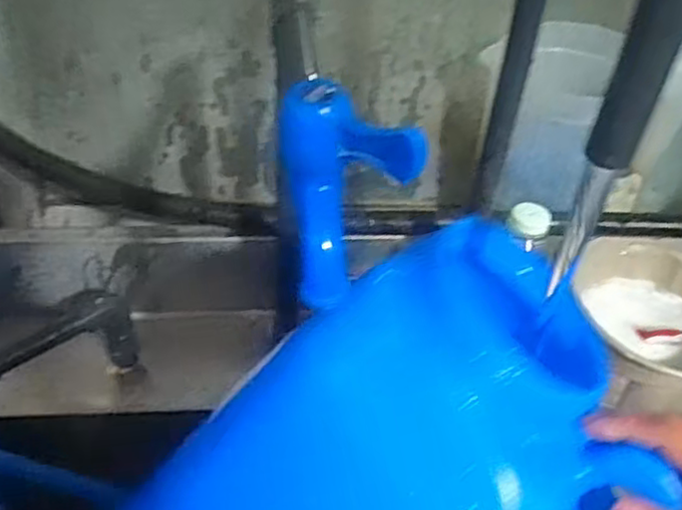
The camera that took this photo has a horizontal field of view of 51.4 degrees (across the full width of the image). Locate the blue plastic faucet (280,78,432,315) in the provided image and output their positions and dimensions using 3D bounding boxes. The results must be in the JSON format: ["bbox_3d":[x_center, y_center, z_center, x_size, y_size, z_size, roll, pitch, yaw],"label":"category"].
[{"bbox_3d":[-0.004,-0.023,0.276,0.024,0.085,0.059,-8,45,-43],"label":"blue plastic faucet"}]

